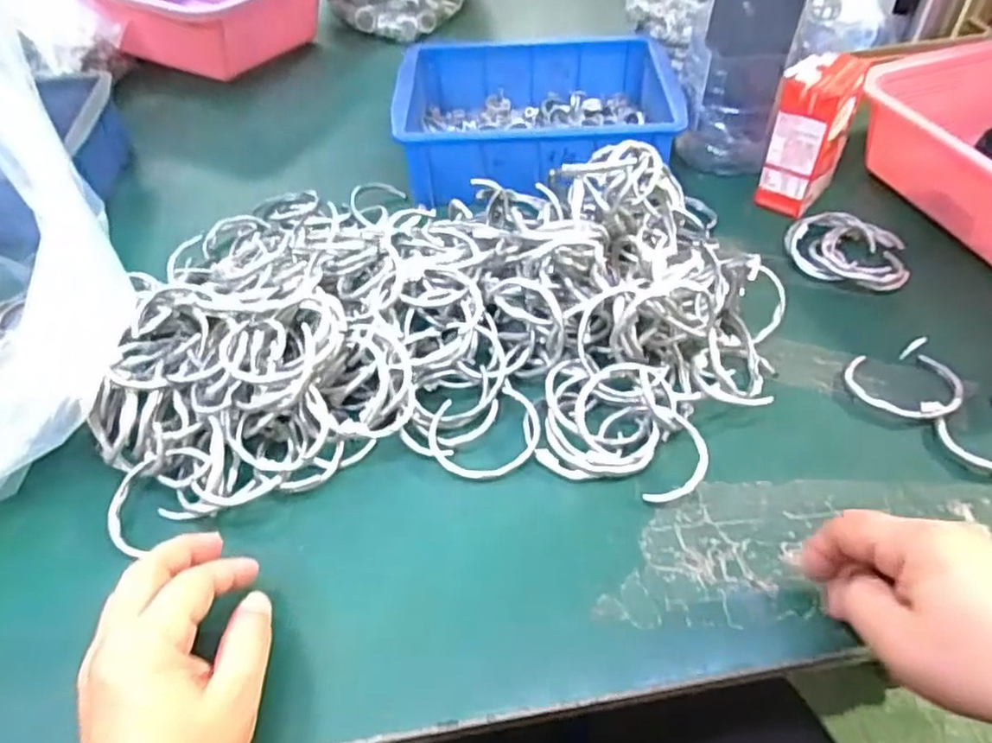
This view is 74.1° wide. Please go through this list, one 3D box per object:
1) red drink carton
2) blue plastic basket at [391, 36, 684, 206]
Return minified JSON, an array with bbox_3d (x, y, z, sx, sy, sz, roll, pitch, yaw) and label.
[{"bbox_3d":[0.254,-0.189,0.533,0.066,0.115,0.042,-37,57,-27],"label":"red drink carton"},{"bbox_3d":[0.038,-0.233,0.614,0.246,0.081,0.185,1,49,3],"label":"blue plastic basket"}]

